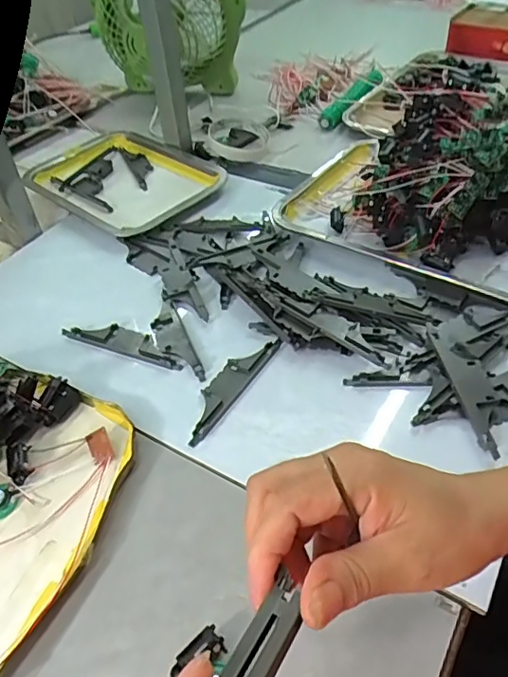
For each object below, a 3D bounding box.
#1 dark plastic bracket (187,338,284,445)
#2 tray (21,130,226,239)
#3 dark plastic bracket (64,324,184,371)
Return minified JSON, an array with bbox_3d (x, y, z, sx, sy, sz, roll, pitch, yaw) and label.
[{"bbox_3d":[-0.023,0.040,0.488,0.032,0.004,0.133,22,52,26],"label":"dark plastic bracket"},{"bbox_3d":[-0.183,-0.224,0.751,0.281,0.020,0.195,30,56,31],"label":"tray"},{"bbox_3d":[-0.127,0.003,0.536,0.135,0.008,0.031,15,50,20],"label":"dark plastic bracket"}]

